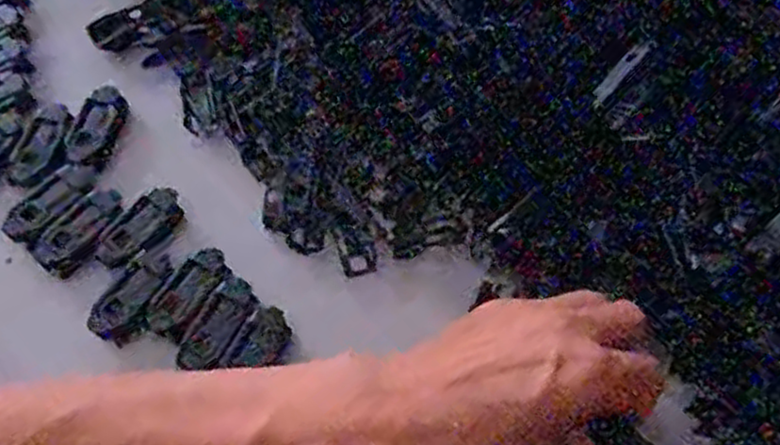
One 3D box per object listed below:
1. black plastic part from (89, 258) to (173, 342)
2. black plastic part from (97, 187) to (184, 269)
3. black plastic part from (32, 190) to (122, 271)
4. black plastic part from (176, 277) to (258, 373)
[{"bbox_3d":[-0.129,0.036,0.375,0.020,0.004,0.049,38,69,14],"label":"black plastic part"},{"bbox_3d":[-0.128,0.002,0.385,0.049,0.004,0.023,-41,73,-18],"label":"black plastic part"},{"bbox_3d":[-0.159,0.002,0.386,0.021,0.006,0.050,38,69,14],"label":"black plastic part"},{"bbox_3d":[-0.083,0.050,0.368,0.021,0.004,0.048,28,67,10],"label":"black plastic part"}]

